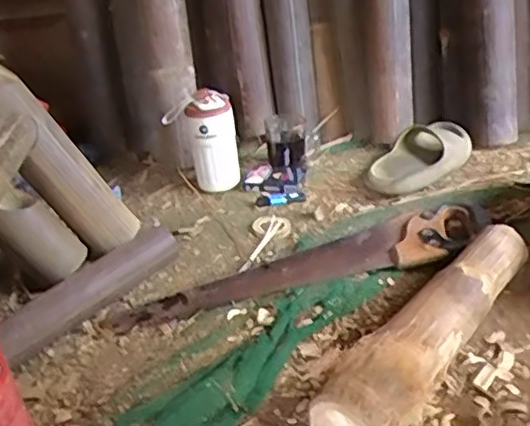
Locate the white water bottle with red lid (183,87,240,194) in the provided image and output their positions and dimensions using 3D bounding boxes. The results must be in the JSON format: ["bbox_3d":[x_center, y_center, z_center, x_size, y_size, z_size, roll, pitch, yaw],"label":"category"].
[{"bbox_3d":[-0.087,-0.123,1.070,0.074,0.157,0.074,-7,27,0],"label":"white water bottle with red lid"}]

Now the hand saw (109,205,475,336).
[{"bbox_3d":[0.050,0.067,0.815,0.479,0.030,0.092,-11,29,-11],"label":"hand saw"}]

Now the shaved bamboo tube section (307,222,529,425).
[{"bbox_3d":[0.175,0.115,0.656,0.077,0.075,0.358,16,35,34],"label":"shaved bamboo tube section"}]

